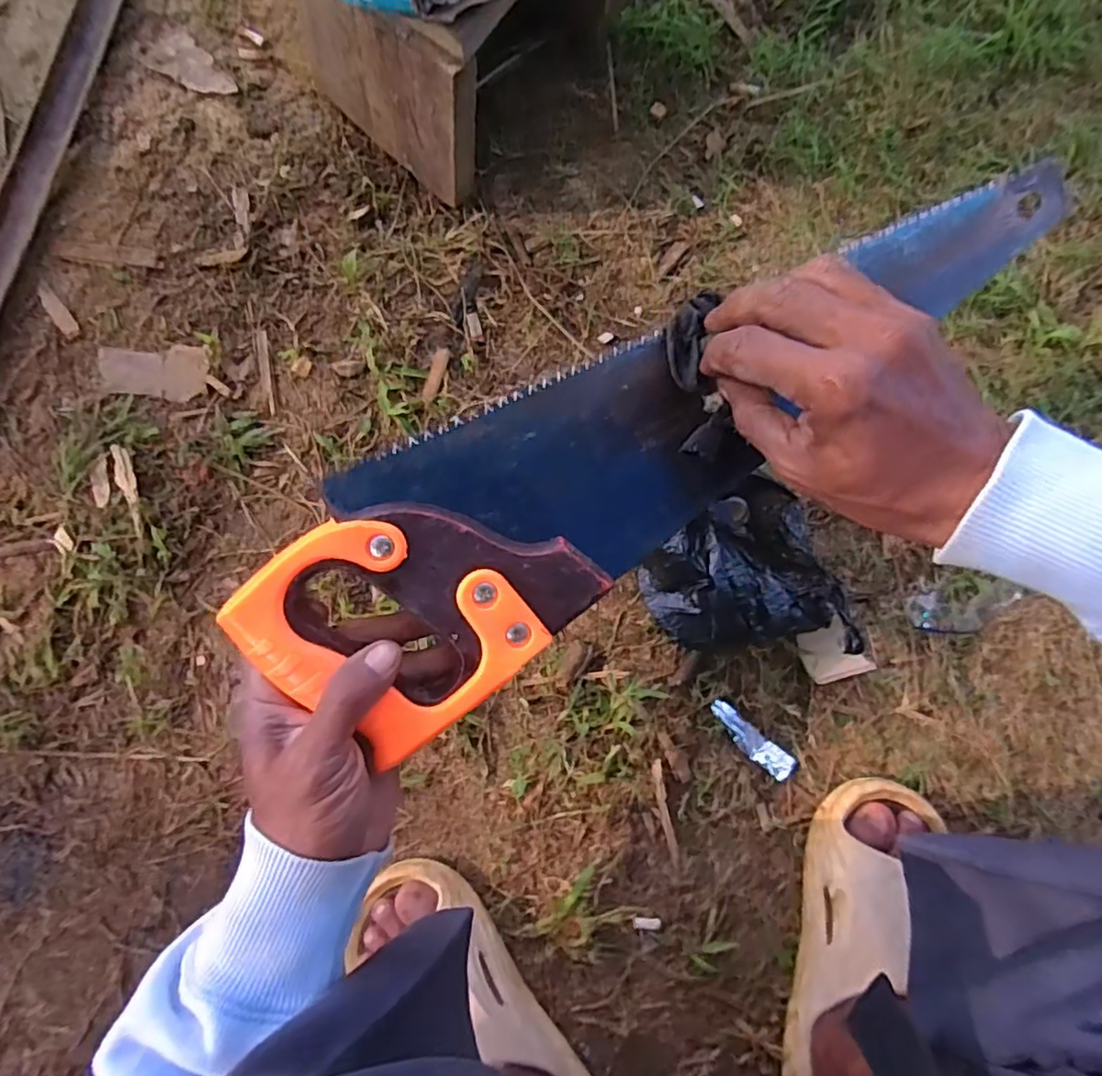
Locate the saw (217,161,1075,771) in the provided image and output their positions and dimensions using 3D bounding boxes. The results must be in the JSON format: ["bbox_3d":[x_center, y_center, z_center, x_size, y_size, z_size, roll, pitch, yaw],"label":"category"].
[{"bbox_3d":[0.076,-0.063,0.322,0.485,0.024,0.119,-32,87,-9],"label":"saw"}]

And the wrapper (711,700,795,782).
[{"bbox_3d":[0.171,0.173,0.531,0.085,0.010,0.022,40,85,1],"label":"wrapper"}]

